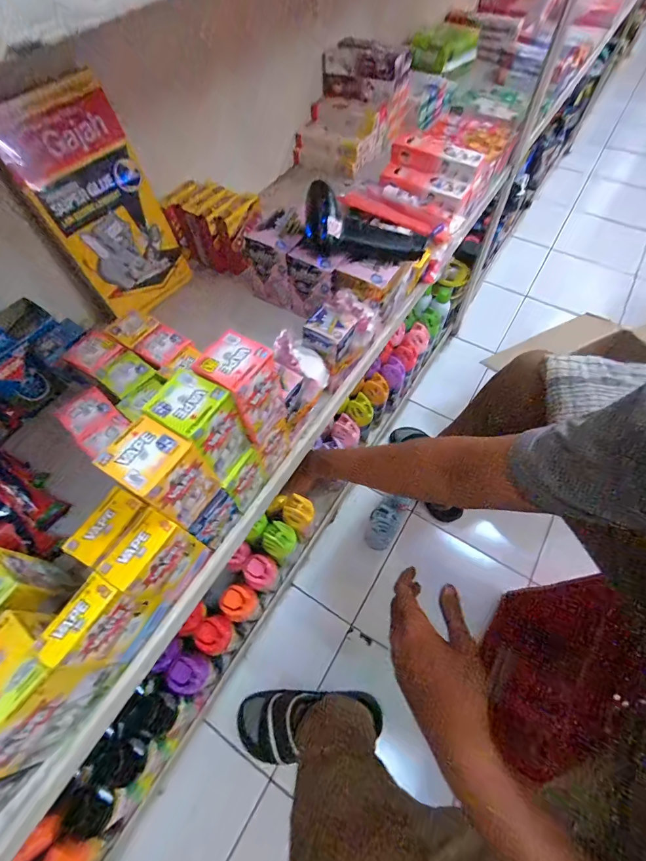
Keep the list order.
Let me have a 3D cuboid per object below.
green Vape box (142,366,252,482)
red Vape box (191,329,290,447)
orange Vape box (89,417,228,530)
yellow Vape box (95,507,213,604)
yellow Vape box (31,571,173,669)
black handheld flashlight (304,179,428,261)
[{"bbox_3d":[-0.107,-0.003,0.336,0.051,0.088,0.050,27,65,16],"label":"green Vape box"},{"bbox_3d":[-0.073,-0.038,0.355,0.052,0.097,0.053,28,65,16],"label":"red Vape box"},{"bbox_3d":[-0.131,0.037,0.315,0.050,0.090,0.052,27,65,16],"label":"orange Vape box"},{"bbox_3d":[-0.148,0.120,0.349,0.030,0.115,0.059,26,64,15],"label":"yellow Vape box"},{"bbox_3d":[-0.180,0.164,0.321,0.026,0.109,0.061,29,65,17],"label":"yellow Vape box"},{"bbox_3d":[0.050,-0.257,0.490,0.165,0.057,0.062,20,62,-1],"label":"black handheld flashlight"}]

